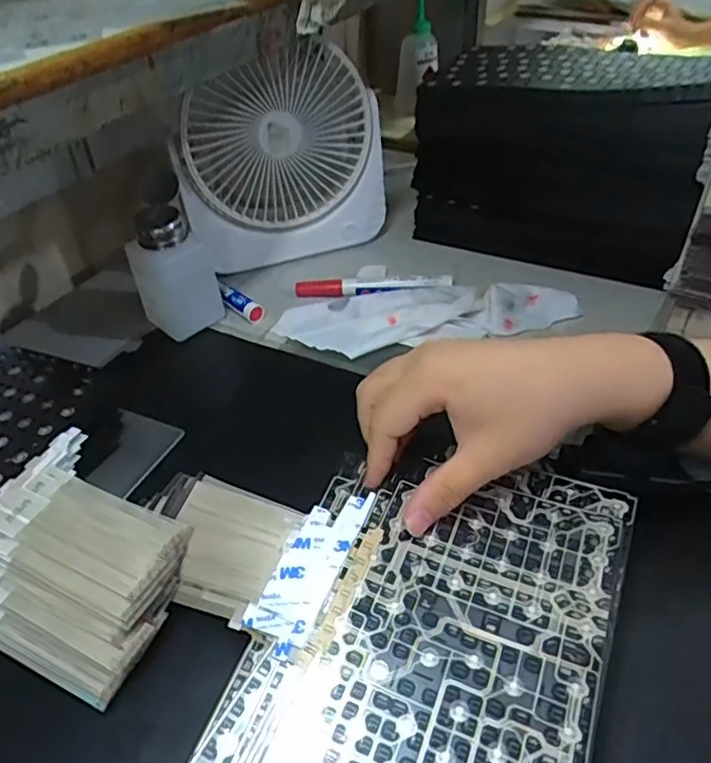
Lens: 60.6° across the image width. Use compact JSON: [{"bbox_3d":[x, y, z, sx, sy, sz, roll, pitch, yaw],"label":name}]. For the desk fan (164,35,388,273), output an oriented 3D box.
[{"bbox_3d":[-0.064,-0.194,0.545,0.184,0.176,0.048,-20,44,-16],"label":"desk fan"}]

